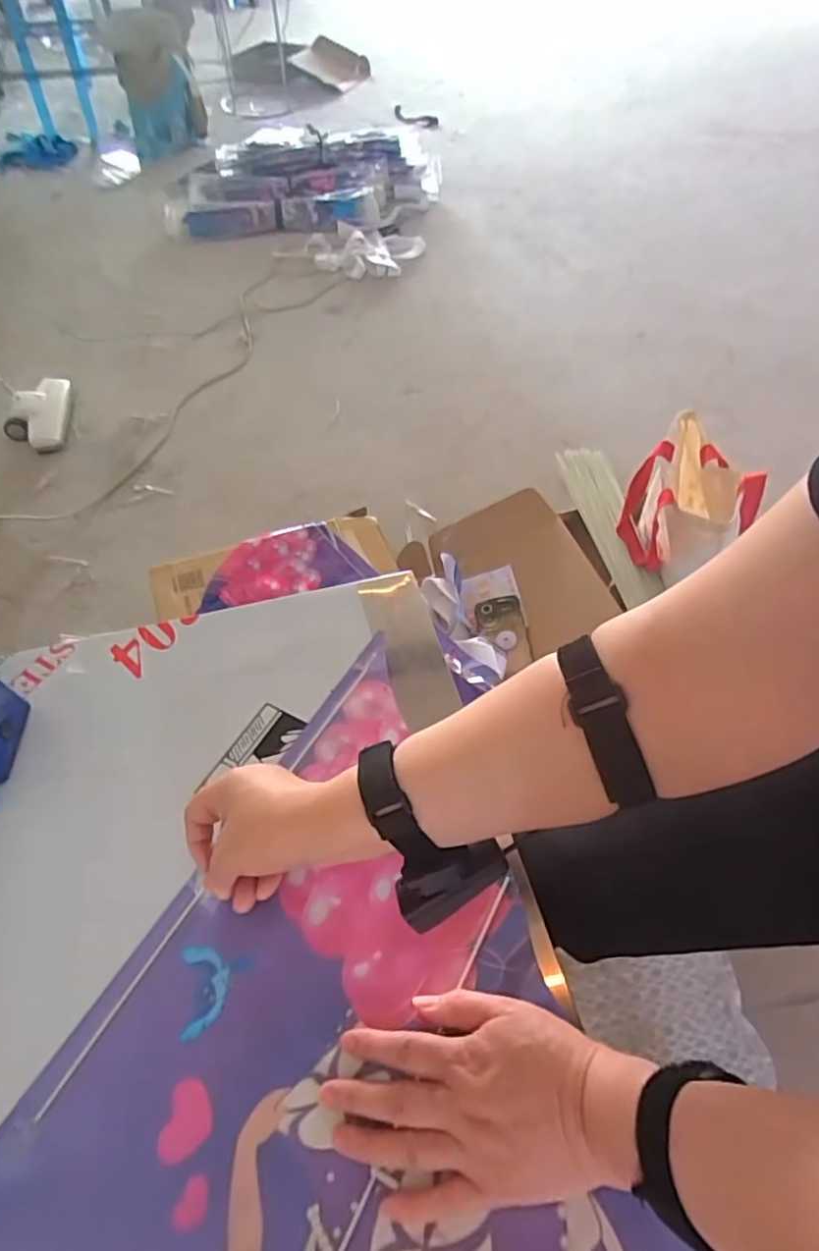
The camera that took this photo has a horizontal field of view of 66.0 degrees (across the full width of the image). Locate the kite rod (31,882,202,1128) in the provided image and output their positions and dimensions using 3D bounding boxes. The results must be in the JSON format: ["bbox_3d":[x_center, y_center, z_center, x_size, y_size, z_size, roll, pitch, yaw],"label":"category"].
[{"bbox_3d":[-0.184,0.238,0.409,0.005,0.004,0.147,26,59,17],"label":"kite rod"}]

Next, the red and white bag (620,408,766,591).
[{"bbox_3d":[0.450,-0.183,1.034,0.143,0.209,0.229,2,53,0],"label":"red and white bag"}]

